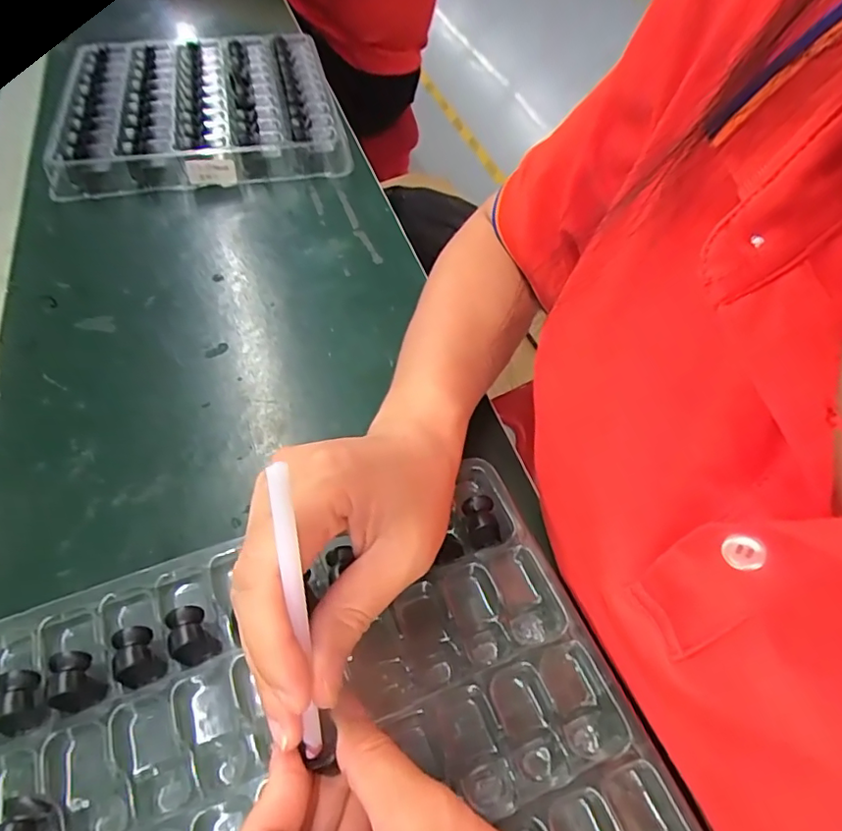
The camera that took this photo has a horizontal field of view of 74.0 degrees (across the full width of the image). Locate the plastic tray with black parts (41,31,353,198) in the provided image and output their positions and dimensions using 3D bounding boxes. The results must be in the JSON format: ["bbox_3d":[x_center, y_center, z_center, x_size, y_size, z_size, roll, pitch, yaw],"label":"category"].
[{"bbox_3d":[-0.223,-0.321,0.574,0.256,0.038,0.270,-10,54,-9],"label":"plastic tray with black parts"}]

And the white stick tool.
[{"bbox_3d":[-0.039,0.067,0.177,0.006,0.113,0.005,-3,22,-4],"label":"white stick tool"}]

